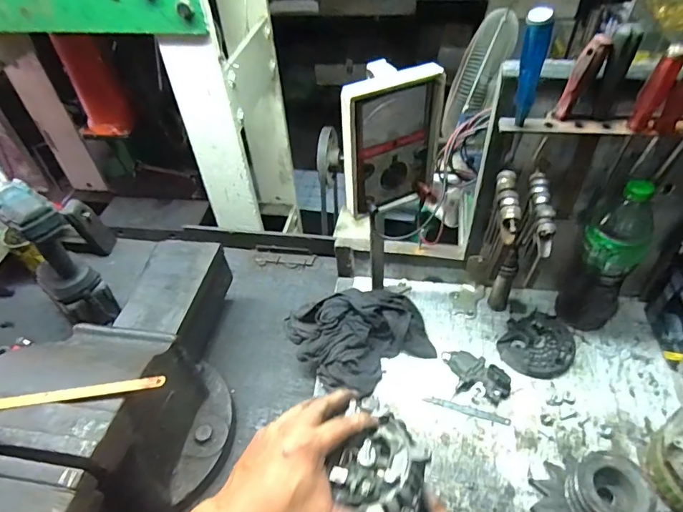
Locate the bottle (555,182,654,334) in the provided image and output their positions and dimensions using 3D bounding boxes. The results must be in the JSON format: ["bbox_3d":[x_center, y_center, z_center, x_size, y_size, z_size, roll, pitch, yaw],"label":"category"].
[{"bbox_3d":[0.399,0.003,0.664,0.093,0.265,0.083,-37,56,-25],"label":"bottle"}]

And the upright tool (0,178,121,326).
[{"bbox_3d":[-0.469,0.002,0.732,0.118,0.246,0.077,30,56,27],"label":"upright tool"}]

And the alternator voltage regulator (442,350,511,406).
[{"bbox_3d":[0.202,0.178,0.680,0.099,0.031,0.062,12,51,14],"label":"alternator voltage regulator"}]

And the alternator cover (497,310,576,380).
[{"bbox_3d":[0.312,0.136,0.712,0.103,0.023,0.115,25,55,24],"label":"alternator cover"}]

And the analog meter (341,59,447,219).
[{"bbox_3d":[0.061,-0.143,0.567,0.127,0.178,0.042,-20,45,-16],"label":"analog meter"}]

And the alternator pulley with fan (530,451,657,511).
[{"bbox_3d":[0.299,0.295,0.531,0.111,0.073,0.116,-2,49,3],"label":"alternator pulley with fan"}]

